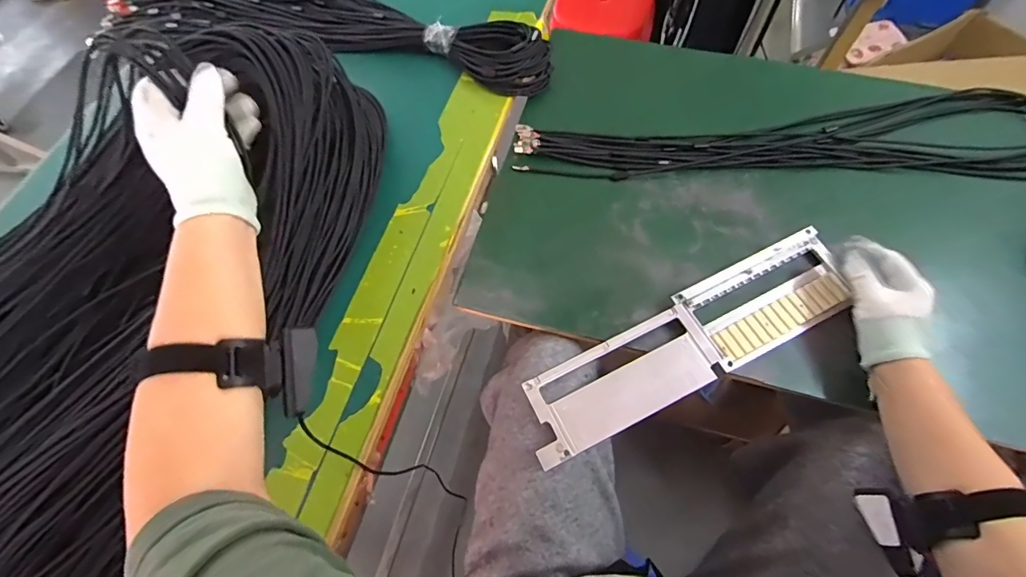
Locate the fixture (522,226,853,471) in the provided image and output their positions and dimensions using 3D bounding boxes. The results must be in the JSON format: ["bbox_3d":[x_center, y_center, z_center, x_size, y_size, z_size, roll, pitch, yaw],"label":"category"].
[{"bbox_3d":[0.198,0.056,0.514,0.399,0.037,0.098,-29,66,-7],"label":"fixture"}]

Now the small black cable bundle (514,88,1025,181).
[{"bbox_3d":[0.375,-0.207,0.635,0.734,0.024,0.145,0,64,2],"label":"small black cable bundle"}]

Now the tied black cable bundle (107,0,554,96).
[{"bbox_3d":[-0.281,-0.433,0.728,0.712,0.045,0.206,14,65,9],"label":"tied black cable bundle"}]

